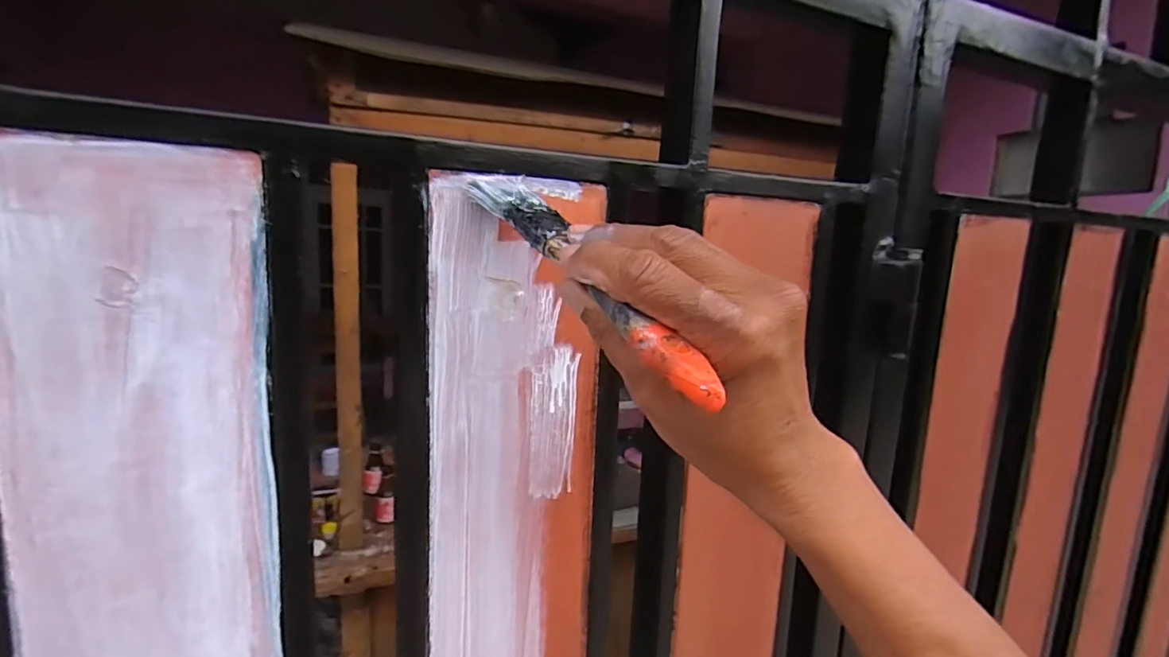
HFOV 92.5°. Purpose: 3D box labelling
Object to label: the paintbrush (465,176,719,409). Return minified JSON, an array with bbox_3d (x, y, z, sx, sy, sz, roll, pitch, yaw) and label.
[{"bbox_3d":[-0.005,-0.027,0.229,0.026,0.012,0.174,-3,36,-34],"label":"paintbrush"}]

